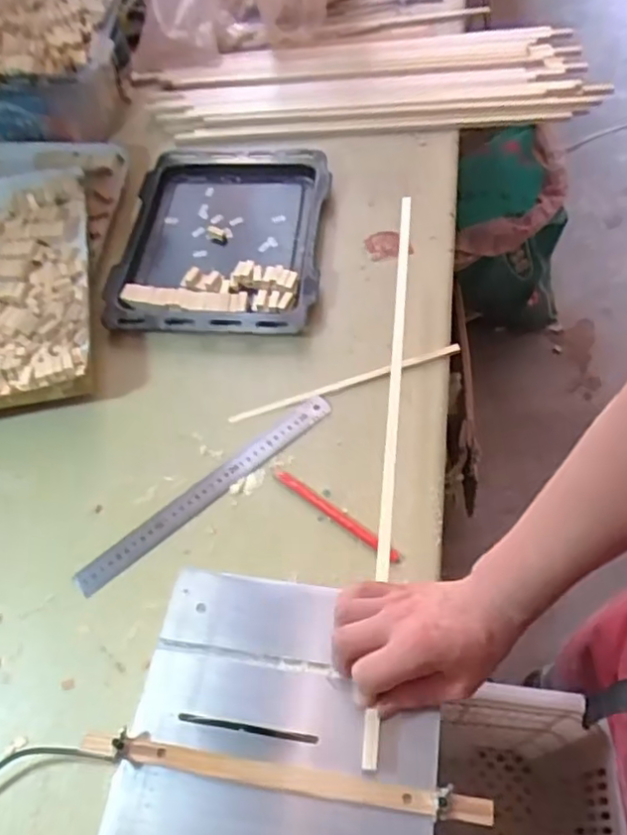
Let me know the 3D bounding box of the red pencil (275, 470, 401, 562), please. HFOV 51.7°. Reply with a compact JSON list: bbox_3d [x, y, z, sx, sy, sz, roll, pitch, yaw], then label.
[{"bbox_3d":[0.022,0.101,0.679,0.163,0.008,0.013,34,66,23],"label":"red pencil"}]

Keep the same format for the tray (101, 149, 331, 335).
[{"bbox_3d":[-0.128,-0.257,0.908,0.272,0.032,0.355,2,58,5],"label":"tray"}]

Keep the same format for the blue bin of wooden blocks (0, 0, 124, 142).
[{"bbox_3d":[-0.413,-0.536,0.996,0.266,0.165,0.358,2,58,6],"label":"blue bin of wooden blocks"}]

